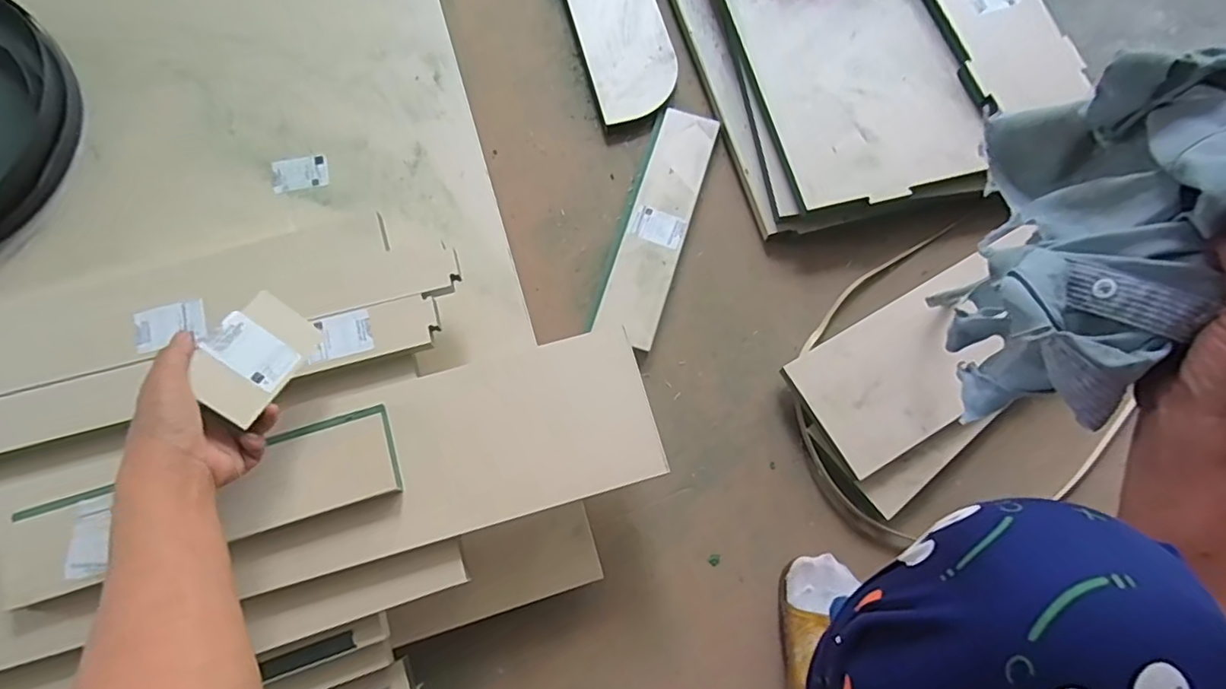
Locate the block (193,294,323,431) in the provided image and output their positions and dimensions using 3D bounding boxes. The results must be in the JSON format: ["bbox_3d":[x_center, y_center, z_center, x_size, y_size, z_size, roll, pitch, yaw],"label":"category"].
[{"bbox_3d":[-0.273,0.008,0.452,0.063,0.007,0.091,52,47,-24],"label":"block"}]

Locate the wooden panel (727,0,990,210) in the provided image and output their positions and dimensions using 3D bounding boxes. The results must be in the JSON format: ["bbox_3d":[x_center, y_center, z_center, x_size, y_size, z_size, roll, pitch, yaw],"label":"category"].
[{"bbox_3d":[0.256,-0.421,0.719,0.226,0.022,0.544,-16,78,-4],"label":"wooden panel"}]

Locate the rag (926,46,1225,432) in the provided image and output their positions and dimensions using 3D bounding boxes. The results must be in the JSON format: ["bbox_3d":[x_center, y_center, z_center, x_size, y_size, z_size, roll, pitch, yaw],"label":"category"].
[{"bbox_3d":[0.292,-0.060,0.359,0.102,0.169,0.200,24,74,5],"label":"rag"}]

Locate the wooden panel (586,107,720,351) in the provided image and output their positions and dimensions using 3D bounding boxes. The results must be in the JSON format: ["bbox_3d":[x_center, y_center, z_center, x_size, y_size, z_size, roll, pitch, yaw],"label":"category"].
[{"bbox_3d":[0.048,-0.140,0.683,0.075,0.023,0.290,18,74,3],"label":"wooden panel"}]

